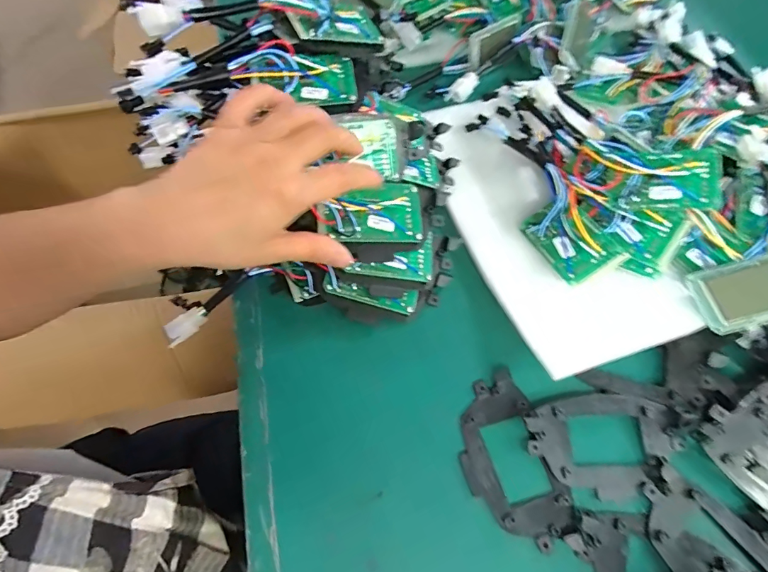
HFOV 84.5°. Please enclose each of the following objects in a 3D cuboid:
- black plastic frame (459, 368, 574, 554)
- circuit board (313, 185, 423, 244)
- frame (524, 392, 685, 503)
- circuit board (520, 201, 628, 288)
[{"bbox_3d":[0.088,0.124,0.303,0.061,0.012,0.114,-16,64,-8],"label":"black plastic frame"},{"bbox_3d":[-0.011,-0.057,0.333,0.082,0.013,0.048,0,79,-16],"label":"circuit board"},{"bbox_3d":[0.159,0.113,0.303,0.110,0.014,0.071,3,63,1],"label":"frame"},{"bbox_3d":[0.157,-0.039,0.359,0.046,0.012,0.077,-41,66,17],"label":"circuit board"}]

